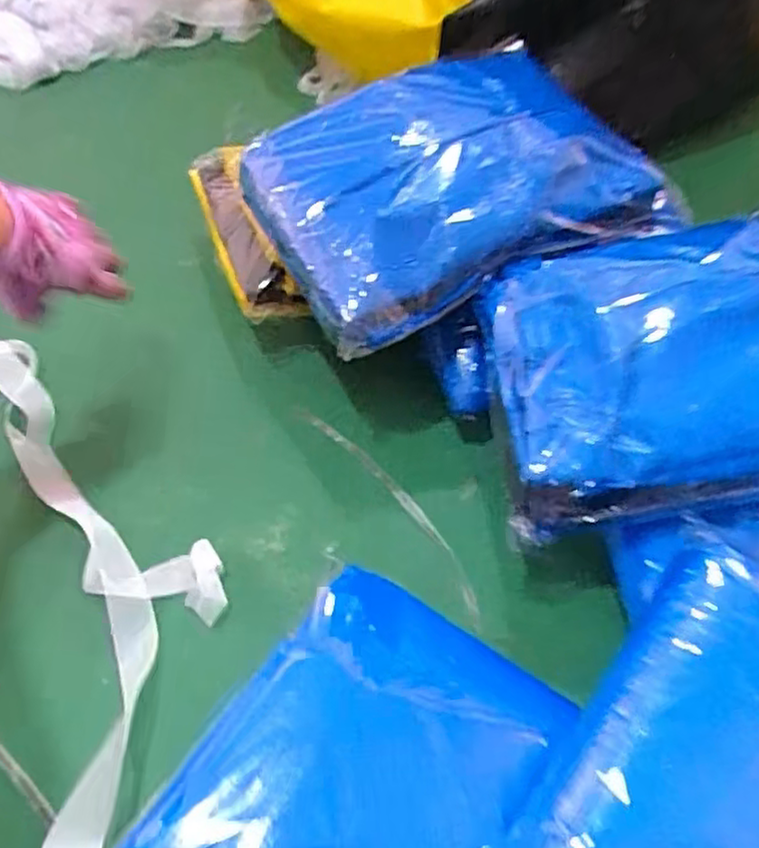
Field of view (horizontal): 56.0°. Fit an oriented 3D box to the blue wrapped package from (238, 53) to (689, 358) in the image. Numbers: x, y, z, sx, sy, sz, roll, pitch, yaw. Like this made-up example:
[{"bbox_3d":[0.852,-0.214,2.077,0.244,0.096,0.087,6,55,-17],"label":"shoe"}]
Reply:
[{"bbox_3d":[0.064,-0.214,0.624,0.329,0.096,0.235,-19,52,-18],"label":"blue wrapped package"}]

